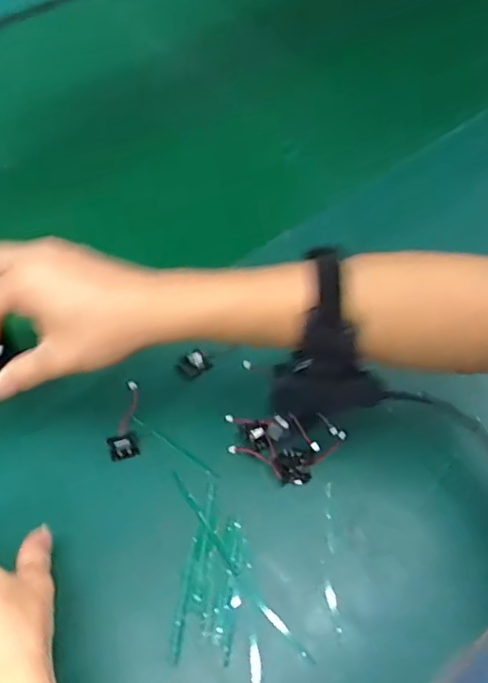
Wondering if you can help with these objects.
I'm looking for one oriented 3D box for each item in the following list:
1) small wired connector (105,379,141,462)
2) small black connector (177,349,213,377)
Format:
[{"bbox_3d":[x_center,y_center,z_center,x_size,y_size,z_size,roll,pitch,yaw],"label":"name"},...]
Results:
[{"bbox_3d":[-0.095,0.060,0.480,0.023,0.015,0.067,-4,58,-5],"label":"small wired connector"},{"bbox_3d":[-0.043,0.019,0.508,0.025,0.012,0.020,-28,63,-19],"label":"small black connector"}]

